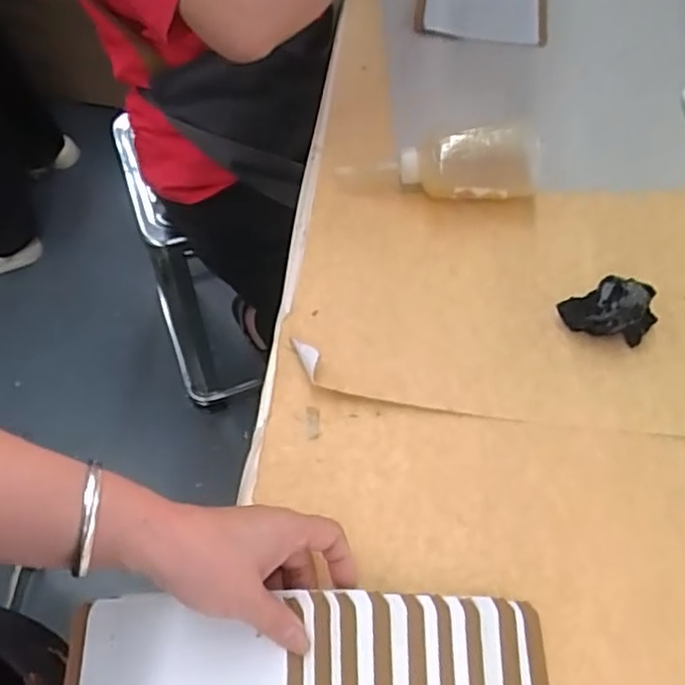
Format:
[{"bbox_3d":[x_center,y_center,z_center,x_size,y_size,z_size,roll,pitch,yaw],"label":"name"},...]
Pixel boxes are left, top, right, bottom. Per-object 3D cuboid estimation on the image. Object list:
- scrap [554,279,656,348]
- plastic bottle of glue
[{"bbox_3d":[0.204,-0.022,0.511,0.072,0.044,0.043,-11,60,-4],"label":"scrap"},{"bbox_3d":[0.084,-0.151,0.576,0.162,0.056,0.042,6,60,6],"label":"plastic bottle of glue"}]

